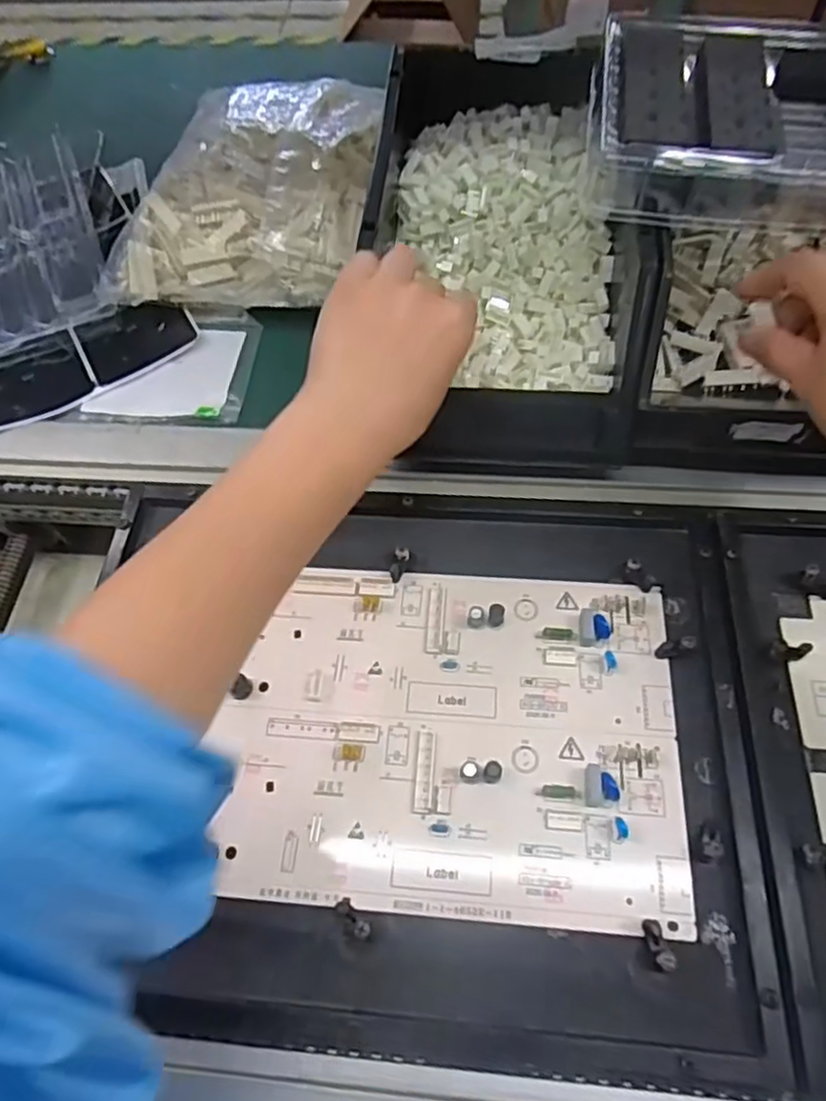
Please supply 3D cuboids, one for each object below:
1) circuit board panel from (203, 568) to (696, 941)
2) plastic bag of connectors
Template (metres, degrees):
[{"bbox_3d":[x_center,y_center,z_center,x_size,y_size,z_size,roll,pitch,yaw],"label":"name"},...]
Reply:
[{"bbox_3d":[0.021,0.091,0.344,0.220,0.008,0.169,3,61,5],"label":"circuit board panel"},{"bbox_3d":[-0.118,-0.257,0.493,0.178,0.086,0.172,4,62,6],"label":"plastic bag of connectors"}]

